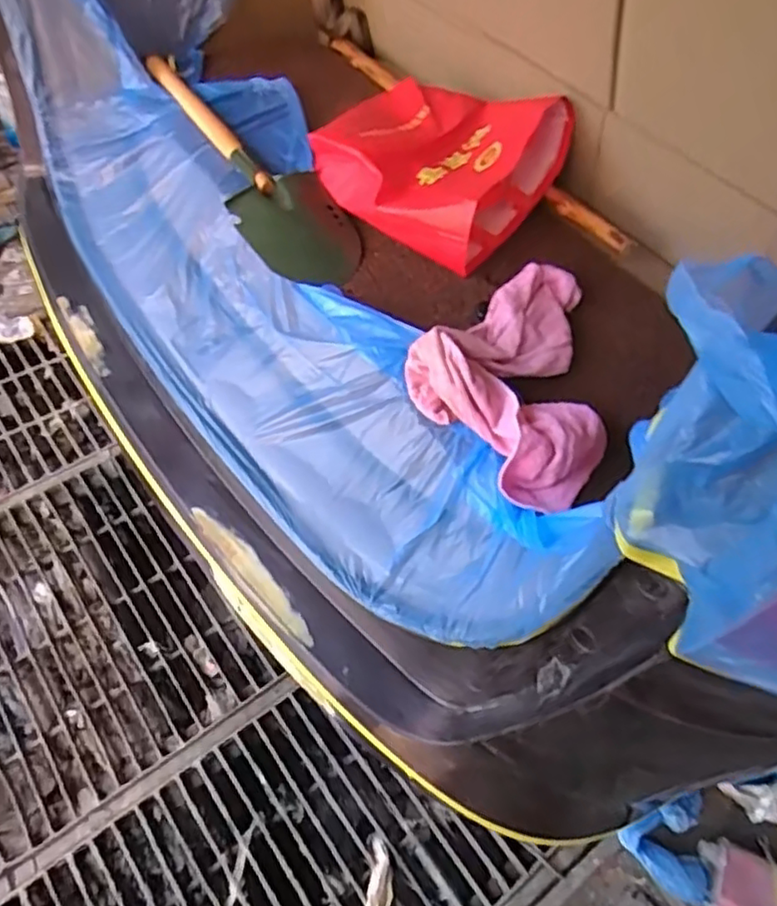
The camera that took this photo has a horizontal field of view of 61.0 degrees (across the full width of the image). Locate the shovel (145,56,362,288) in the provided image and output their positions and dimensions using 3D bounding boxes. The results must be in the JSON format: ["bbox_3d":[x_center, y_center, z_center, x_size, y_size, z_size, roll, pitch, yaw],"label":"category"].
[{"bbox_3d":[-0.242,-0.490,1.110,0.149,0.039,0.683,-26,62,-20],"label":"shovel"}]

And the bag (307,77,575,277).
[{"bbox_3d":[0.075,-0.474,1.047,0.322,0.135,0.326,37,61,19],"label":"bag"}]

